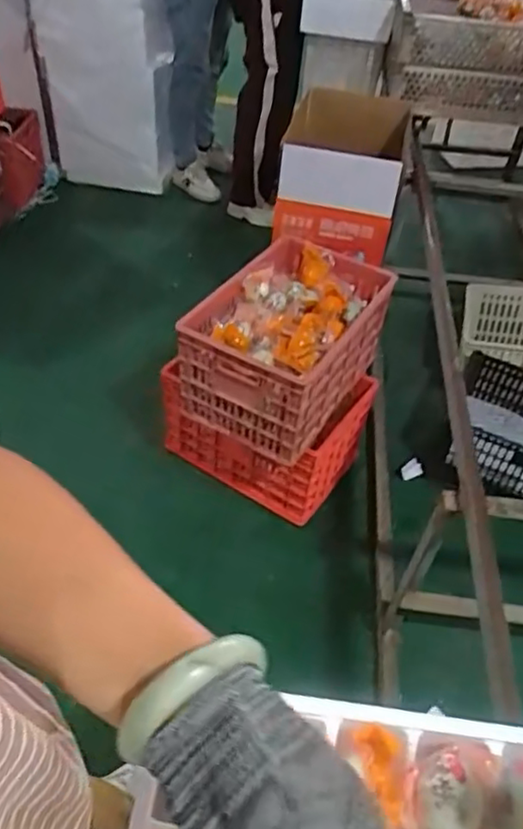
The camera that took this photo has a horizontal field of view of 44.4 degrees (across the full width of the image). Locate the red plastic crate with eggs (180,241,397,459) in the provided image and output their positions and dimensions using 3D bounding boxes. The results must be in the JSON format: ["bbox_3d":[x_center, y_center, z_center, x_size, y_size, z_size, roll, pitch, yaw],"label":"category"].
[{"bbox_3d":[0.067,-0.174,1.483,0.315,0.235,0.482,26,48,19],"label":"red plastic crate with eggs"}]

